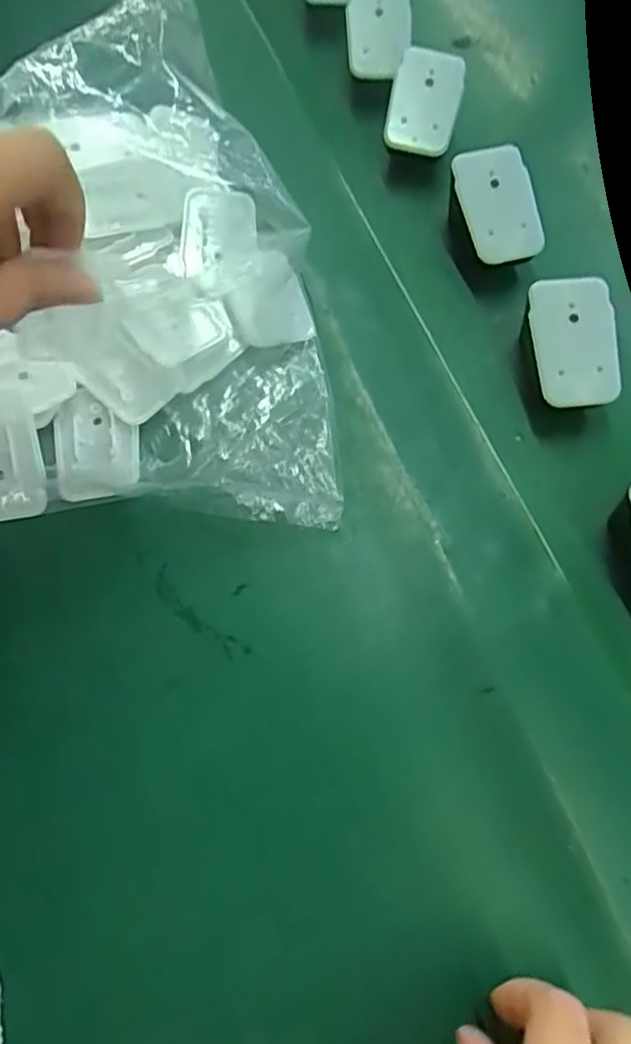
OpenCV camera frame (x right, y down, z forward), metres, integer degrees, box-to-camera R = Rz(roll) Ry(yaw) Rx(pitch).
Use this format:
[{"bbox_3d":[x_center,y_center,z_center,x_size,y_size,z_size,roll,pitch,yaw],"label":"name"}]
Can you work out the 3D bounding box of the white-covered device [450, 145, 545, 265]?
[{"bbox_3d":[0.106,-0.181,0.378,0.045,0.005,0.062,-18,102,-9],"label":"white-covered device"}]

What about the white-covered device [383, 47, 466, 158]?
[{"bbox_3d":[0.068,-0.261,0.409,0.042,0.010,0.062,13,94,-10],"label":"white-covered device"}]

